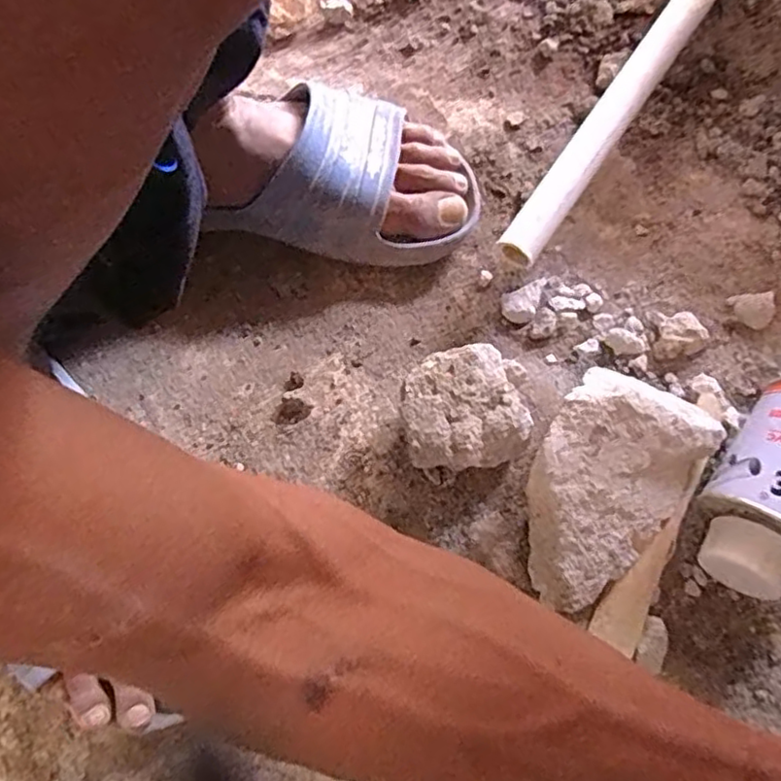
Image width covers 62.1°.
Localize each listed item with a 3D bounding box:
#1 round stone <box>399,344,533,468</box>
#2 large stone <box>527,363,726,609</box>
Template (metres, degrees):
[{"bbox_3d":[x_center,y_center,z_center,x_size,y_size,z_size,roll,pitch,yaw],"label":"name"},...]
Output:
[{"bbox_3d":[0.044,0.011,0.382,0.075,0.045,0.073,-8,65,-2],"label":"round stone"},{"bbox_3d":[0.117,0.046,0.353,0.080,0.059,0.133,40,74,17],"label":"large stone"}]

